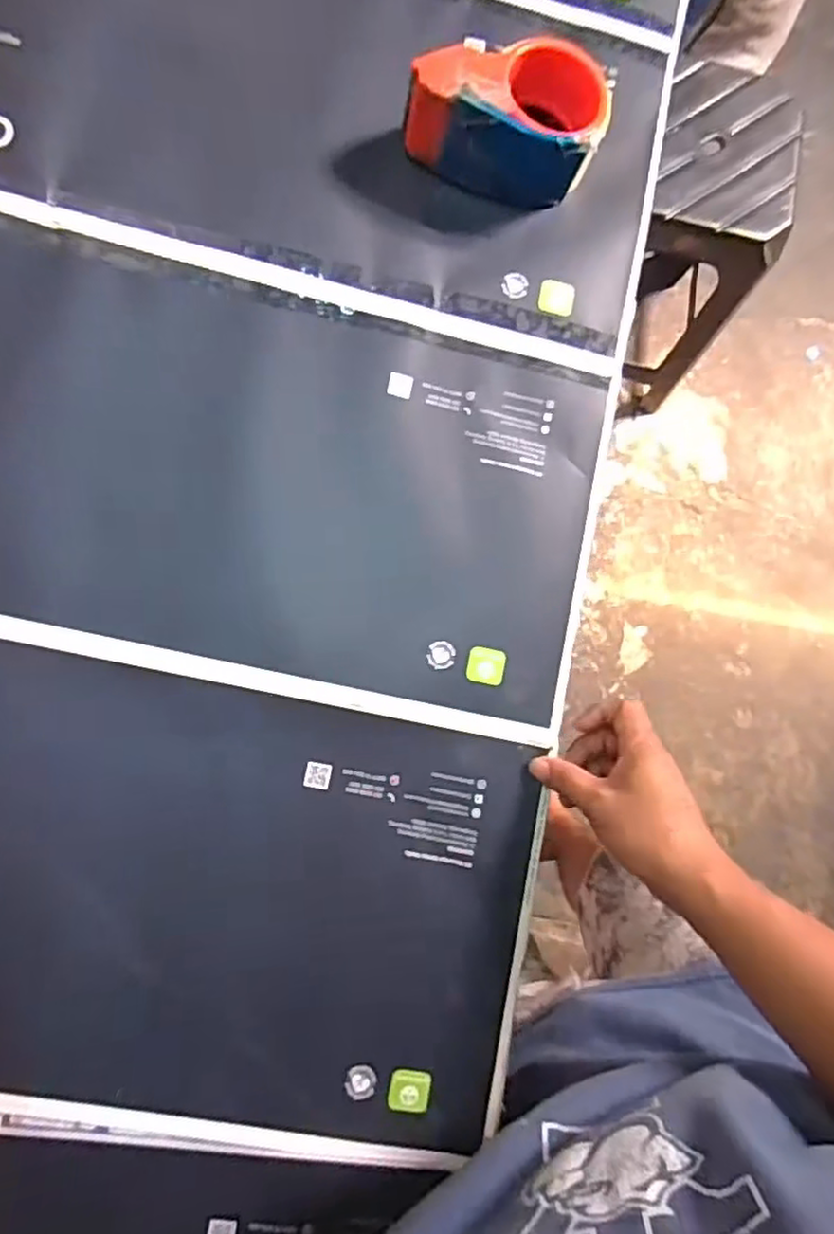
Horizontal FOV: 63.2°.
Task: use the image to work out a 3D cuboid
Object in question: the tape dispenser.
[{"bbox_3d":[0.066,-0.367,0.494,0.139,0.060,0.097,18,82,-6],"label":"tape dispenser"}]

